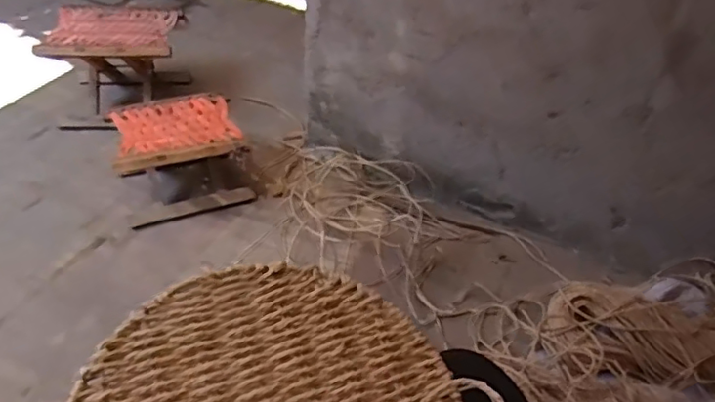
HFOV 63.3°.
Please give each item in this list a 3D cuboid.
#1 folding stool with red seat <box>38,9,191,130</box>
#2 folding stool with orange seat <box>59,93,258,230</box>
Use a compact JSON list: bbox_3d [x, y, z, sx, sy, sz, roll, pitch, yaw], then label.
[{"bbox_3d":[-0.635,-0.361,1.572,0.313,0.242,0.283,-1,42,-8],"label":"folding stool with red seat"},{"bbox_3d":[-0.417,-0.088,1.340,0.301,0.194,0.254,-22,49,-28],"label":"folding stool with orange seat"}]

